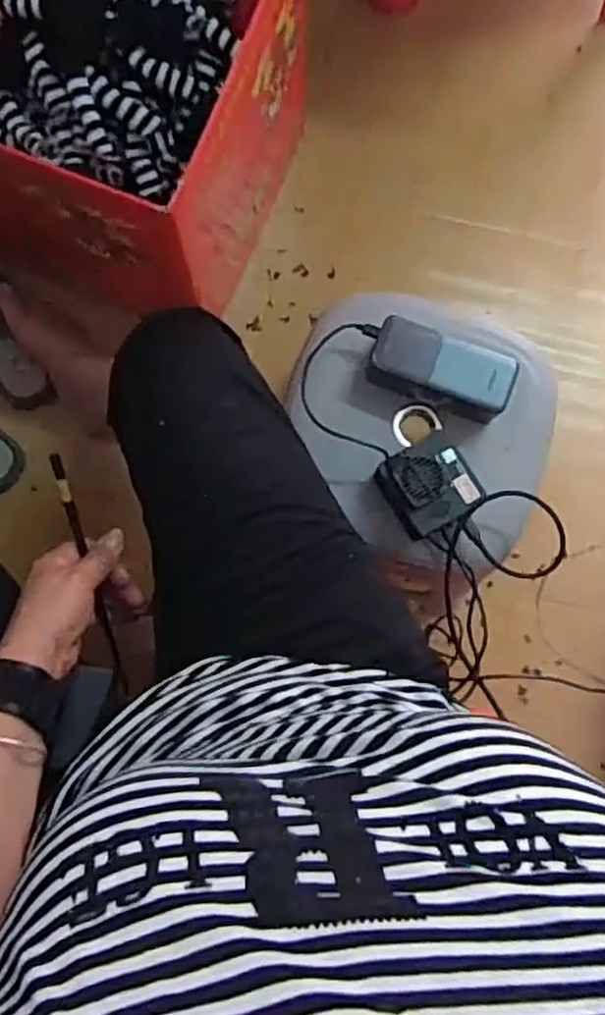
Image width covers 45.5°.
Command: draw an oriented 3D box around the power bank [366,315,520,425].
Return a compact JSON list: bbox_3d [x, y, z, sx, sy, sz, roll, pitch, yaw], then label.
[{"bbox_3d":[0.128,-0.127,0.675,0.129,0.065,0.055,21,84,0],"label":"power bank"}]

